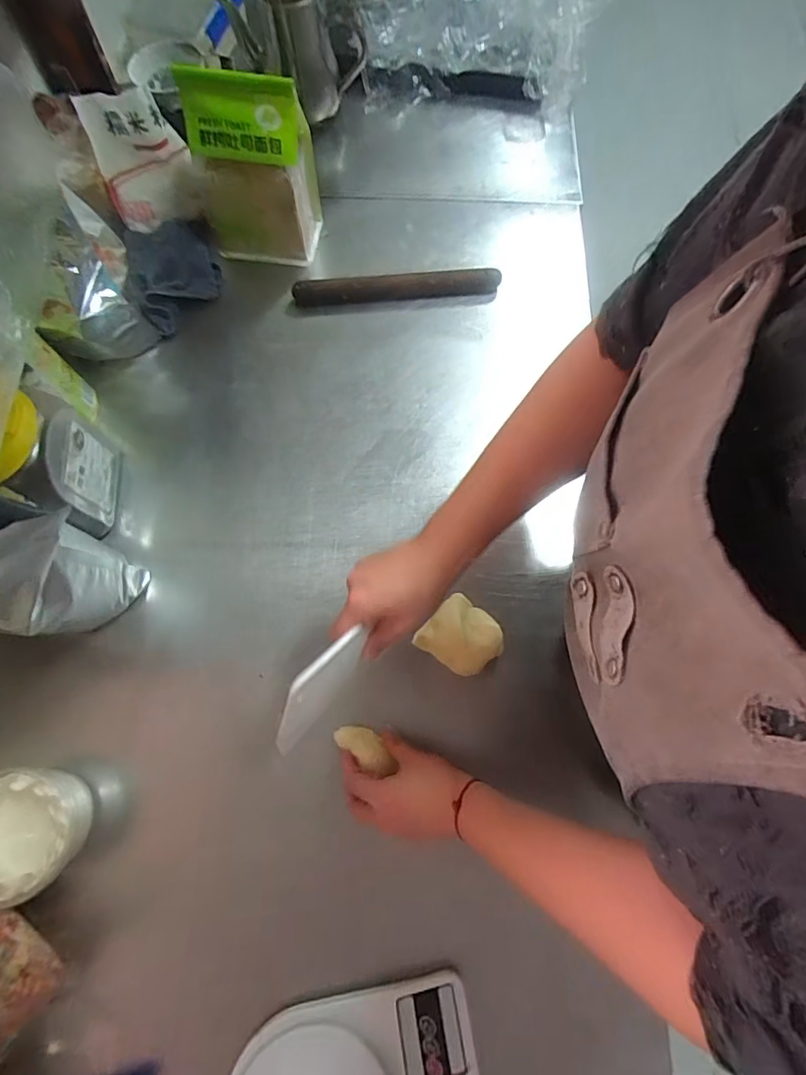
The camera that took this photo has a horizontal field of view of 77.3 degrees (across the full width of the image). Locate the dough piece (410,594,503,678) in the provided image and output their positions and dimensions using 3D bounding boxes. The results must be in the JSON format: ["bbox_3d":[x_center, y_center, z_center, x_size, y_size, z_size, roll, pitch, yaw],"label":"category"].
[{"bbox_3d":[0.065,0.115,0.565,0.076,0.045,0.081,38,75,11],"label":"dough piece"}]

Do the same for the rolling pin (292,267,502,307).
[{"bbox_3d":[-0.007,-0.358,0.721,0.290,0.032,0.031,-7,71,-3],"label":"rolling pin"}]

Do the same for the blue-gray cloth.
[{"bbox_3d":[-0.322,-0.366,0.711,0.124,0.046,0.159,-15,72,-6],"label":"blue-gray cloth"}]

